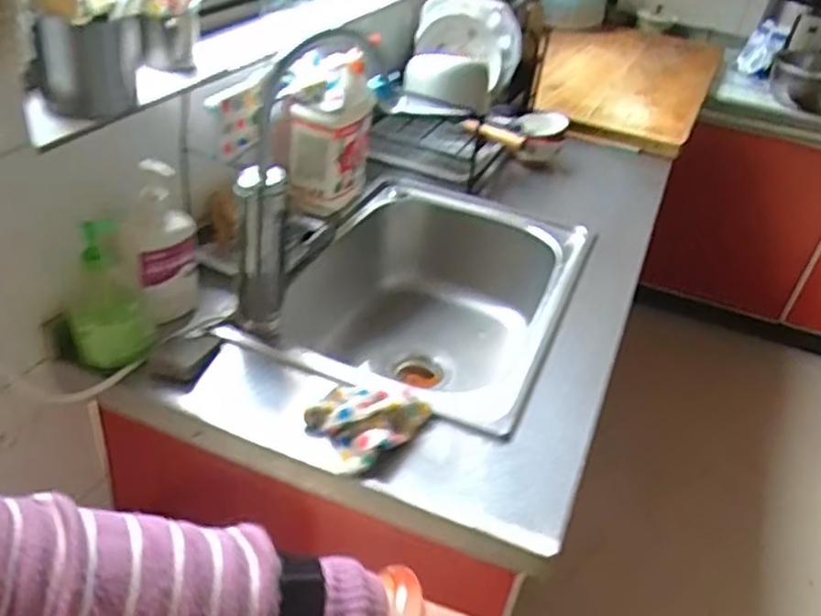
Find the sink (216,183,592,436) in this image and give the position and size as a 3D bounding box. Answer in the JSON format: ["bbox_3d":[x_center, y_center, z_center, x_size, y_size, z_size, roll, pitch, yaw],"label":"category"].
[{"bbox_3d":[0.033,0.032,1.065,0.366,0.228,0.526,18,36,17],"label":"sink"}]

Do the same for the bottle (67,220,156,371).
[{"bbox_3d":[-0.331,-0.016,0.769,0.081,0.152,0.066,-9,37,-22],"label":"bottle"}]

